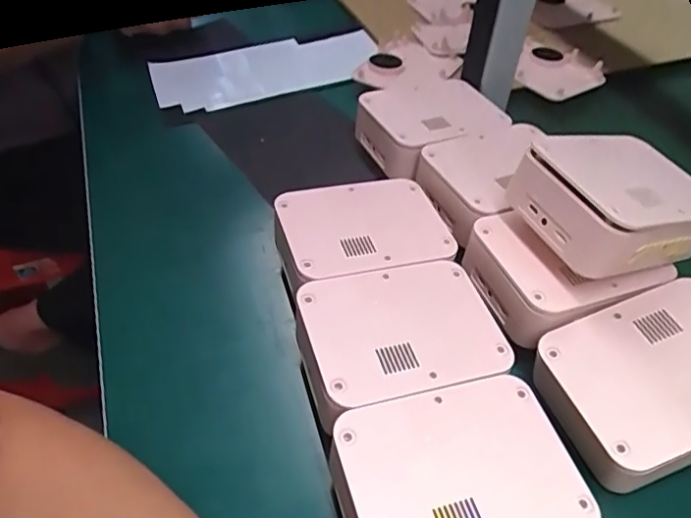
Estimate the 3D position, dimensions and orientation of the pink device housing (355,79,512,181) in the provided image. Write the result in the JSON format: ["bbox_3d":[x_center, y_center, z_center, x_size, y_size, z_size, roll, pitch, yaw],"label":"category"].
[{"bbox_3d":[0.081,-0.133,0.543,0.129,0.047,0.106,-22,53,-21],"label":"pink device housing"}]

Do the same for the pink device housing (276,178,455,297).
[{"bbox_3d":[0.012,-0.018,0.441,0.128,0.038,0.100,-13,49,-13],"label":"pink device housing"}]

